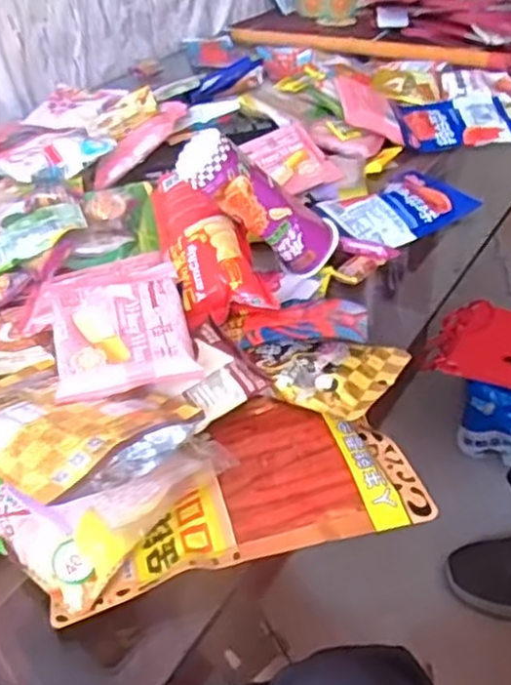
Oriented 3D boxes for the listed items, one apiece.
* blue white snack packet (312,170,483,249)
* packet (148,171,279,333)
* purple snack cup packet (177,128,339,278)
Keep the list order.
[{"bbox_3d":[0.161,-0.155,0.825,0.157,0.030,0.110,-25,42,-26],"label":"blue white snack packet"},{"bbox_3d":[-0.052,-0.097,0.675,0.085,0.044,0.213,-16,52,-16],"label":"packet"},{"bbox_3d":[0.006,-0.132,0.688,0.058,0.177,0.050,-44,34,19],"label":"purple snack cup packet"}]

